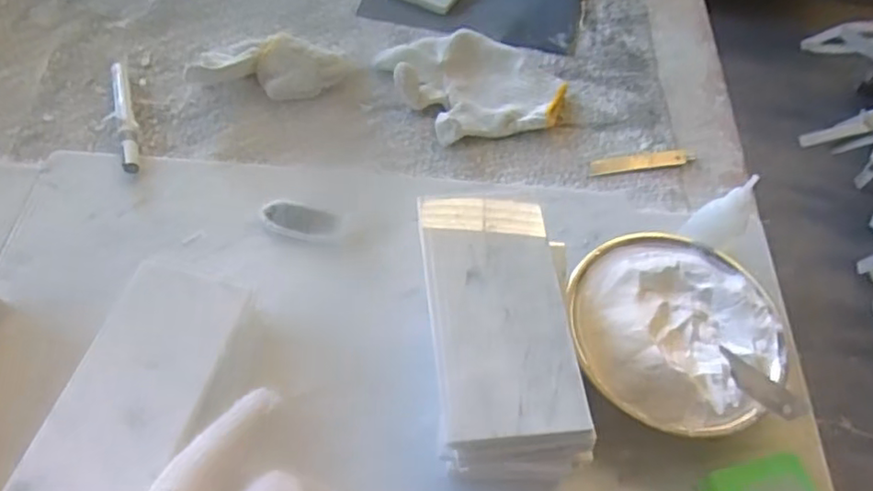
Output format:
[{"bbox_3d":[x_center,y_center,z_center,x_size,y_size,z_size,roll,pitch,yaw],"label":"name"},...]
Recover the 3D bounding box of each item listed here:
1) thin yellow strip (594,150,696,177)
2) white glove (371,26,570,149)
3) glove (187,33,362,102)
[{"bbox_3d":[0.186,-0.076,0.567,0.099,0.004,0.016,-11,58,-10],"label":"thin yellow strip"},{"bbox_3d":[0.037,-0.153,0.589,0.153,0.033,0.119,-12,59,-11],"label":"white glove"},{"bbox_3d":[-0.152,-0.162,0.576,0.143,0.043,0.052,-1,57,-4],"label":"glove"}]

